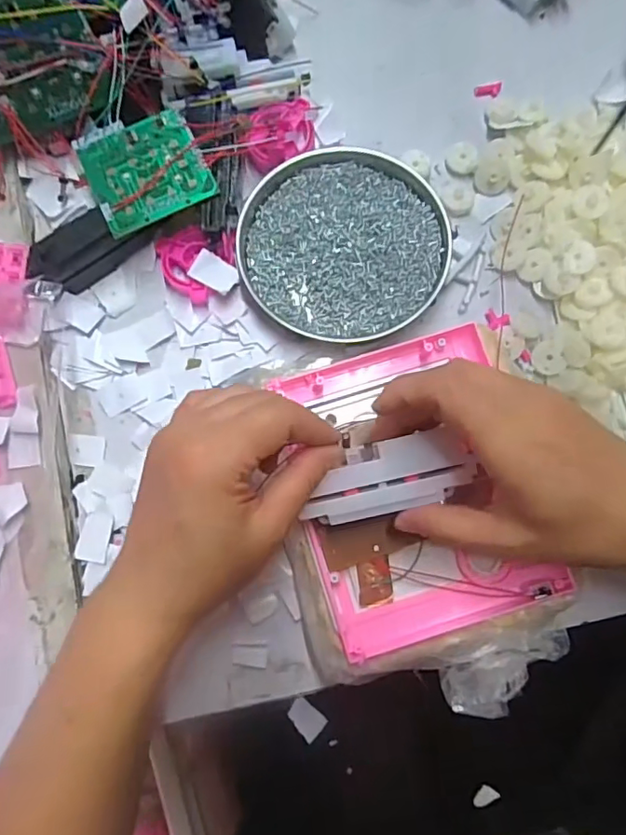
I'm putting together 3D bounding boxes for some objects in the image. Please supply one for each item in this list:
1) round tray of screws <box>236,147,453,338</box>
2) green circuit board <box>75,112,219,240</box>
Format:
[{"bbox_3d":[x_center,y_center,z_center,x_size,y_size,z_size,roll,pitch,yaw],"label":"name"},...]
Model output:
[{"bbox_3d":[0.019,-0.117,0.363,0.132,0.019,0.130,-13,81,-3],"label":"round tray of screws"},{"bbox_3d":[-0.108,-0.160,0.347,0.072,0.006,0.071,-25,83,-3],"label":"green circuit board"}]

